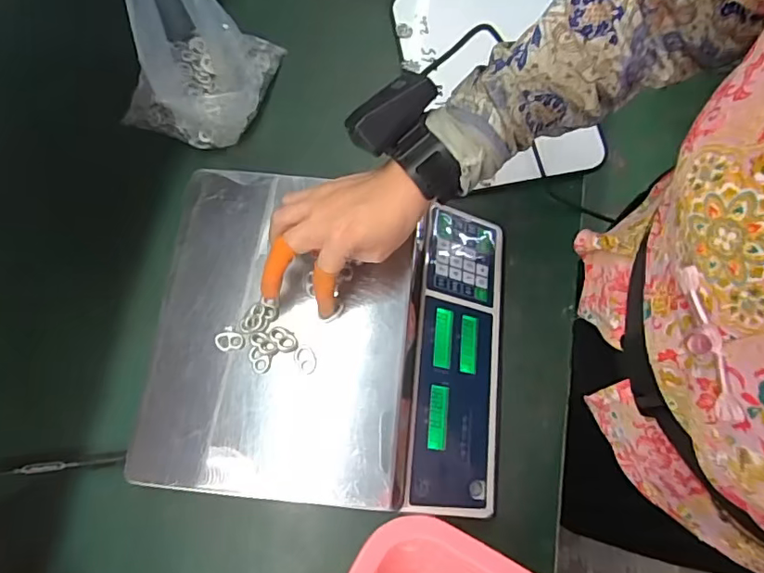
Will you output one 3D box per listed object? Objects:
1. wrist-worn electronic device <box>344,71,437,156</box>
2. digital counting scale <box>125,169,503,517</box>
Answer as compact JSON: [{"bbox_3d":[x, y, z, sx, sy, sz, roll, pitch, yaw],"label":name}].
[{"bbox_3d":[0.007,-0.131,0.407,0.071,0.023,0.035,-41,77,-10],"label":"wrist-worn electronic device"},{"bbox_3d":[-0.040,0.045,0.503,0.309,0.085,0.286,6,73,3],"label":"digital counting scale"}]

